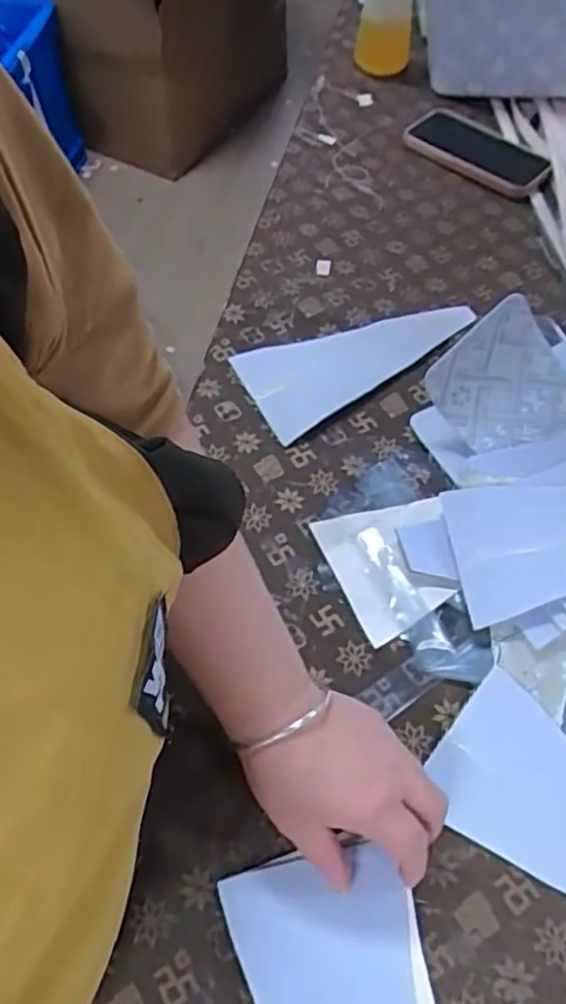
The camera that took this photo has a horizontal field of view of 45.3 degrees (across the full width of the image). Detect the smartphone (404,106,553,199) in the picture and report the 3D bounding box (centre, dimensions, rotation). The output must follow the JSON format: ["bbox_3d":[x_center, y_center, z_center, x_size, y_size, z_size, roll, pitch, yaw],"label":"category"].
[{"bbox_3d":[0.223,-0.406,0.784,0.167,0.013,0.091,35,68,14],"label":"smartphone"}]

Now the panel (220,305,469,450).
[{"bbox_3d":[0.073,-0.138,0.624,0.220,0.004,0.098,-24,62,-14],"label":"panel"}]

